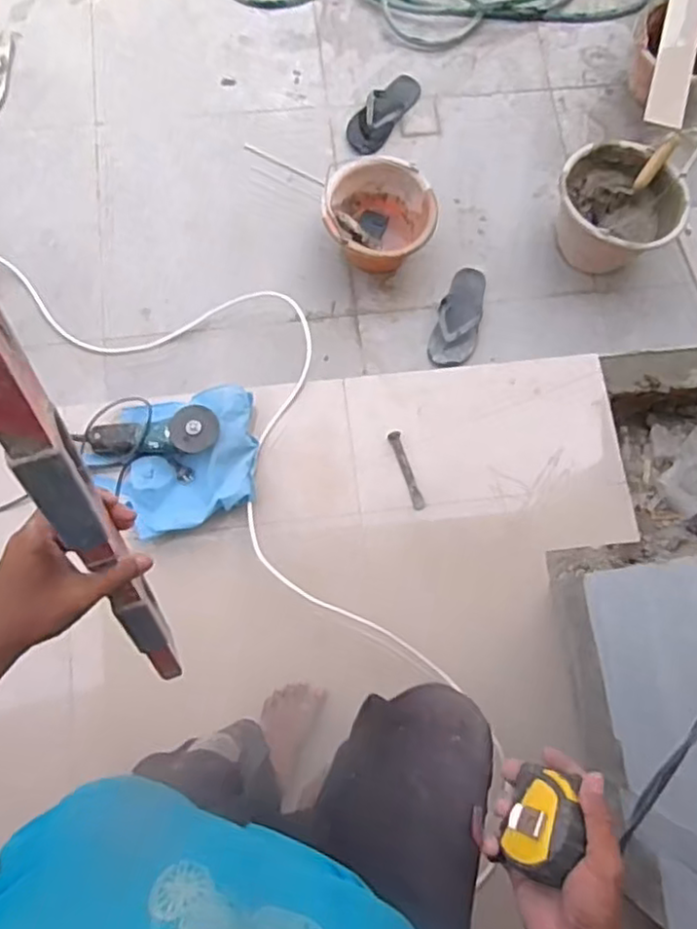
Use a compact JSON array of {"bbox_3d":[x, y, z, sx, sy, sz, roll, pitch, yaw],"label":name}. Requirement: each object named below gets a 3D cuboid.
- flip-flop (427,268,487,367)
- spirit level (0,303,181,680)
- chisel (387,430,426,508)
[{"bbox_3d":[0.262,-0.355,1.541,0.106,0.046,0.261,15,76,2],"label":"flip-flop"},{"bbox_3d":[-0.187,0.066,0.515,0.033,0.555,0.059,2,55,-1],"label":"spirit level"},{"bbox_3d":[0.122,0.009,1.369,0.025,0.011,0.173,-18,77,-6],"label":"chisel"}]

